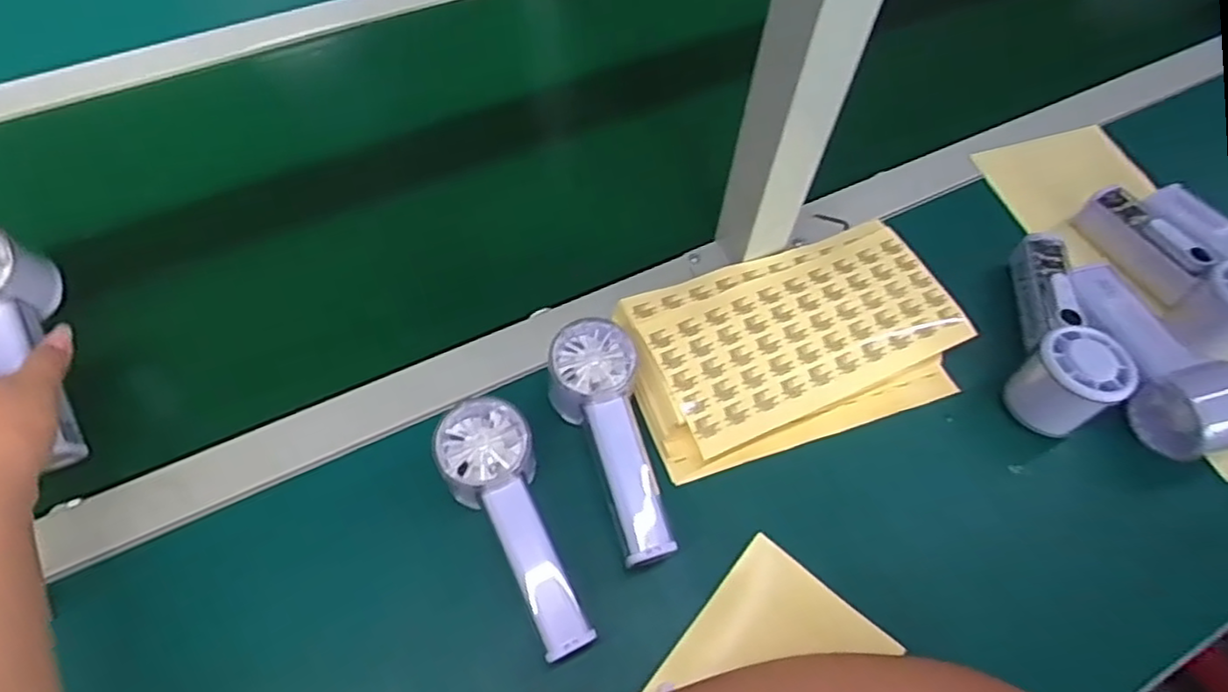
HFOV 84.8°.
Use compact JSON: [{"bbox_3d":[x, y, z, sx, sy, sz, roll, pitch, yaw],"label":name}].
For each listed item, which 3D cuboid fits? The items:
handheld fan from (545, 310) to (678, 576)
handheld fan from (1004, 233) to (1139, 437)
[{"bbox_3d":[-0.005,0.061,0.422,0.054,0.056,0.150,-9,60,-7],"label":"handheld fan"},{"bbox_3d":[0.322,-0.015,0.481,0.060,0.054,0.162,17,60,7],"label":"handheld fan"}]

